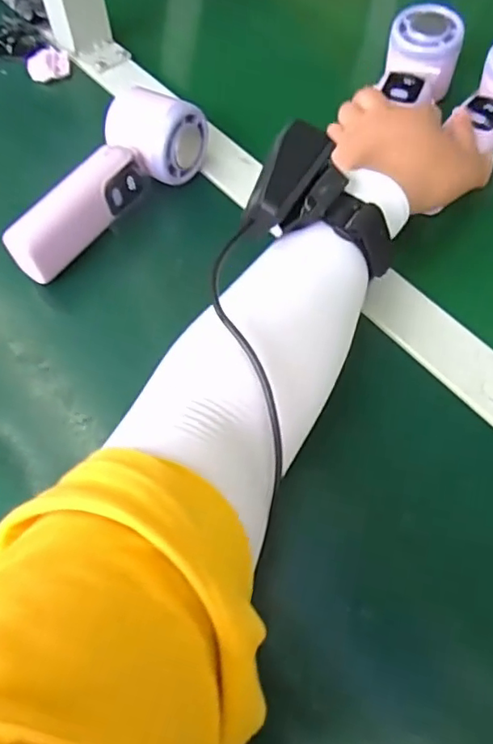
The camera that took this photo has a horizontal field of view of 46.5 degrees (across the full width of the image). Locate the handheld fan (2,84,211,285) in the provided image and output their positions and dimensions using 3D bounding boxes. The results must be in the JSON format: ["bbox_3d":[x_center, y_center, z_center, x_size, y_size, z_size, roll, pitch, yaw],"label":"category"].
[{"bbox_3d":[-0.100,-0.134,0.398,0.050,0.058,0.165,34,65,20],"label":"handheld fan"}]

